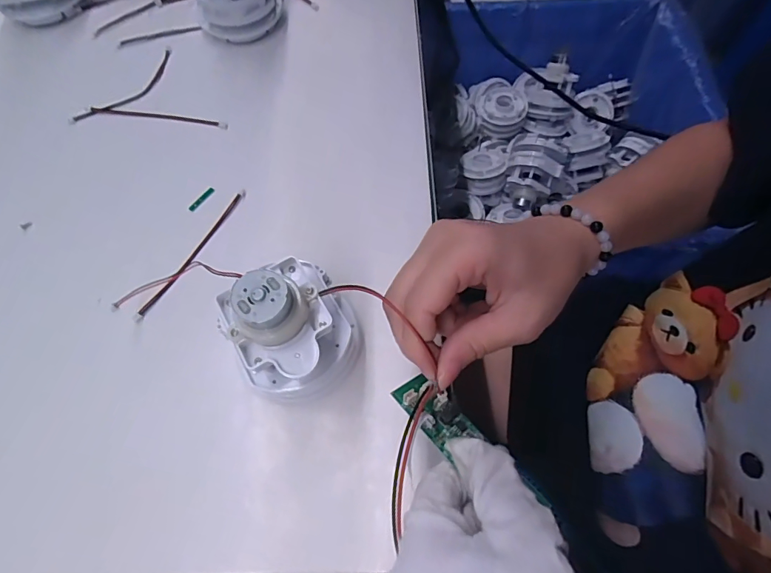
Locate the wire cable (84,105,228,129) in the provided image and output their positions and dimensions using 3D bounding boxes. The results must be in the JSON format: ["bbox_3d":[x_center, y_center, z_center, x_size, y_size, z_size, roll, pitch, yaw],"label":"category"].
[{"bbox_3d":[-0.173,-0.128,0.322,0.107,0.004,0.007,8,68,4],"label":"wire cable"}]

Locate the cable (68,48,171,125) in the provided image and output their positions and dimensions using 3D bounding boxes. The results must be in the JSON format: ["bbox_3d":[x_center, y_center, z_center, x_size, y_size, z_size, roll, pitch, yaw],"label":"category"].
[{"bbox_3d":[-0.200,-0.154,0.335,0.025,0.004,0.096,37,72,15],"label":"cable"}]

